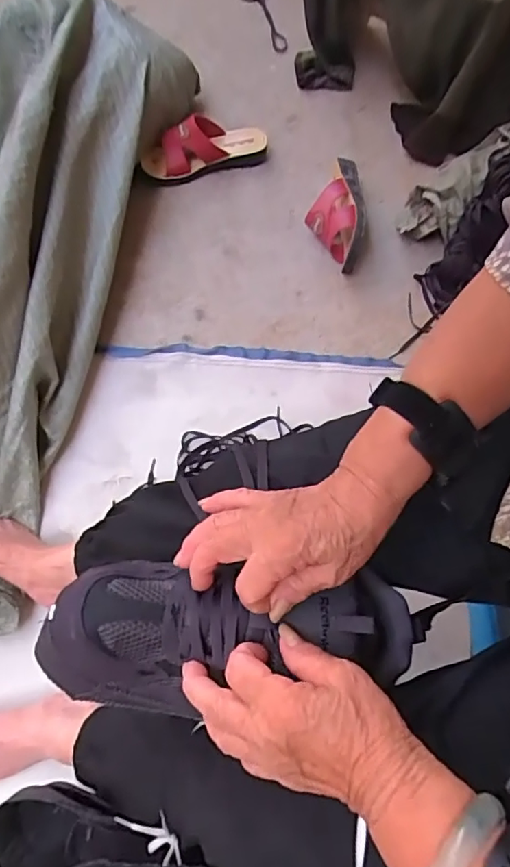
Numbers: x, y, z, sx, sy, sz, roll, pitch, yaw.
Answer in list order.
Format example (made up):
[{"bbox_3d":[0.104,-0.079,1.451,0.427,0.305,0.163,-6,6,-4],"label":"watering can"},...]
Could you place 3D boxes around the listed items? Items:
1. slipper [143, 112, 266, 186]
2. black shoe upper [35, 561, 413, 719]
[{"bbox_3d":[-0.097,-0.537,1.013,0.243,0.075,0.082,-15,69,-6],"label":"slipper"},{"bbox_3d":[-0.016,0.135,0.375,0.253,0.068,0.098,-1,68,-6],"label":"black shoe upper"}]

